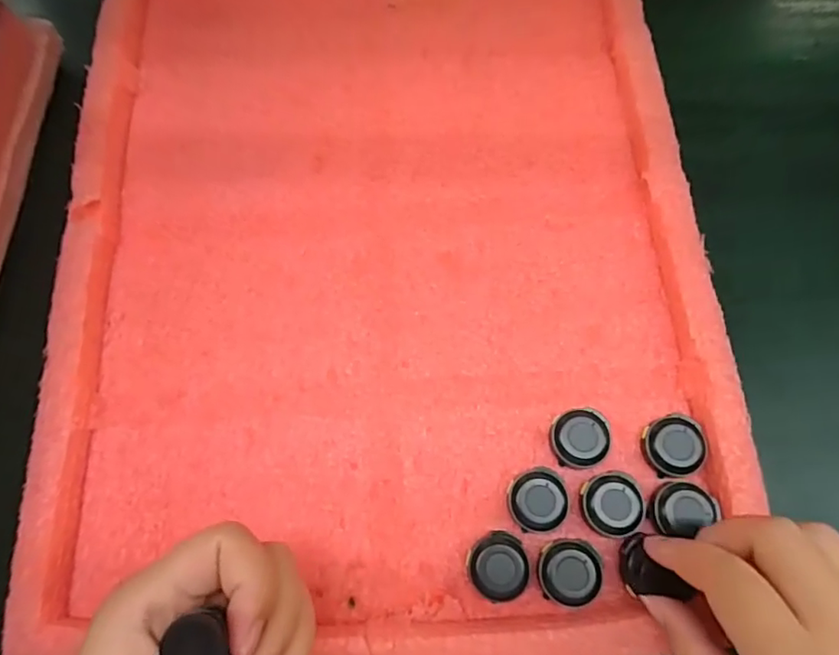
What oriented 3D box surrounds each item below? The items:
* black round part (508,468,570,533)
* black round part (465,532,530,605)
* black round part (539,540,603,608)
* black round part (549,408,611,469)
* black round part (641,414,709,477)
[{"bbox_3d":[0.059,0.086,0.267,0.030,0.013,0.029,-1,69,2],"label":"black round part"},{"bbox_3d":[0.038,0.115,0.260,0.028,0.015,0.029,-1,69,2],"label":"black round part"},{"bbox_3d":[0.072,0.117,0.256,0.029,0.008,0.028,-1,69,2],"label":"black round part"},{"bbox_3d":[0.083,0.057,0.276,0.028,0.013,0.029,-1,69,2],"label":"black round part"},{"bbox_3d":[0.129,0.060,0.272,0.029,0.012,0.029,-1,69,2],"label":"black round part"}]

